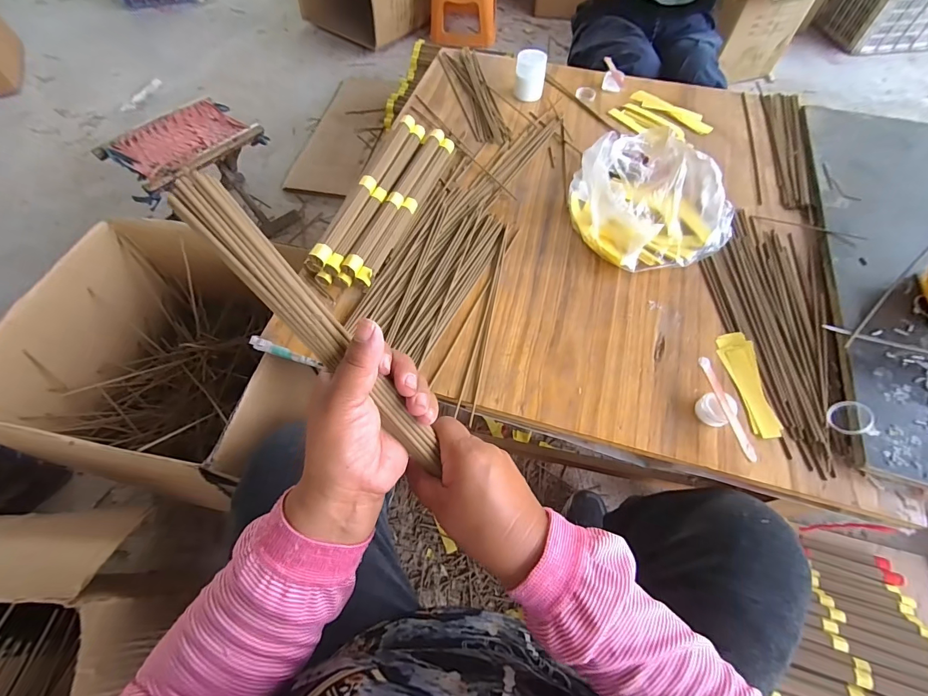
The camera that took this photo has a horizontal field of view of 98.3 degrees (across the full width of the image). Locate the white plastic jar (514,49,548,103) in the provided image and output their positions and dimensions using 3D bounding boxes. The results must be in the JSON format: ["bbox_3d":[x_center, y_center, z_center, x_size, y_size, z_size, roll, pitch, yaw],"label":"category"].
[{"bbox_3d":[0.127,-0.520,0.767,0.056,0.068,0.053,9,62,5],"label":"white plastic jar"}]

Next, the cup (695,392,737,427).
[{"bbox_3d":[0.290,0.070,0.463,0.034,0.026,0.032,0,62,0],"label":"cup"}]

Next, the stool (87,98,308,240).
[{"bbox_3d":[-0.687,-0.457,1.100,0.251,0.261,0.306,37,67,19],"label":"stool"}]

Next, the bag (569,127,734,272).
[{"bbox_3d":[0.270,-0.220,0.581,0.223,0.095,0.216,-28,65,-14],"label":"bag"}]

